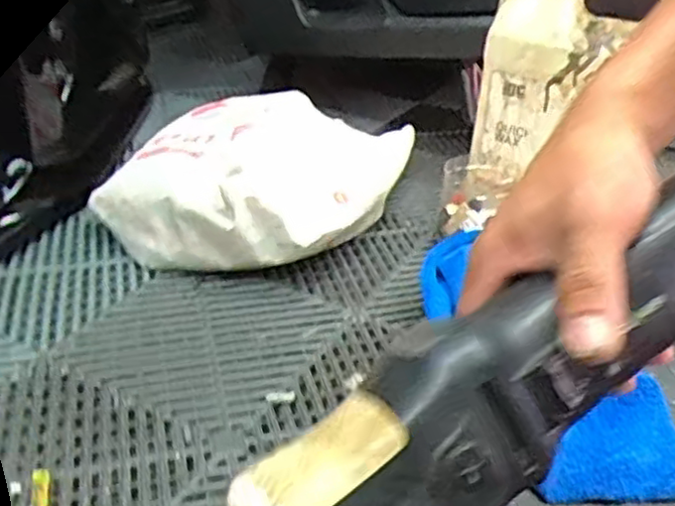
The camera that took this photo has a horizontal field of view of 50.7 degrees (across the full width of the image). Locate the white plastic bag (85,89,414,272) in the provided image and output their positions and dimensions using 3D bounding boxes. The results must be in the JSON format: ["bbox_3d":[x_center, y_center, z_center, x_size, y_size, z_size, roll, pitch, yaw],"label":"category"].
[{"bbox_3d":[-0.087,-0.099,0.842,0.275,0.095,0.350,15,34,20],"label":"white plastic bag"}]

